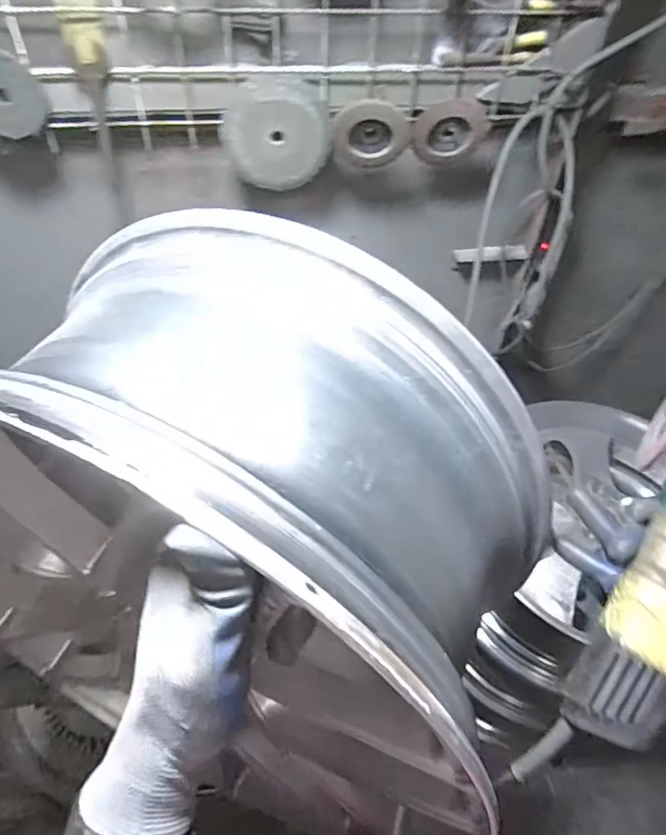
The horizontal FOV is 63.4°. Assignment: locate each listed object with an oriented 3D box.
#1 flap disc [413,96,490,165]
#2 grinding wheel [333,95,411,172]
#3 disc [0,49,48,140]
[{"bbox_3d":[0.145,-0.353,0.668,0.094,0.074,0.020,-6,45,-7],"label":"flap disc"},{"bbox_3d":[0.046,-0.342,0.653,0.090,0.078,0.019,-2,44,-3],"label":"grinding wheel"},{"bbox_3d":[-0.354,-0.347,0.579,0.081,0.080,0.012,22,31,-41],"label":"disc"}]

